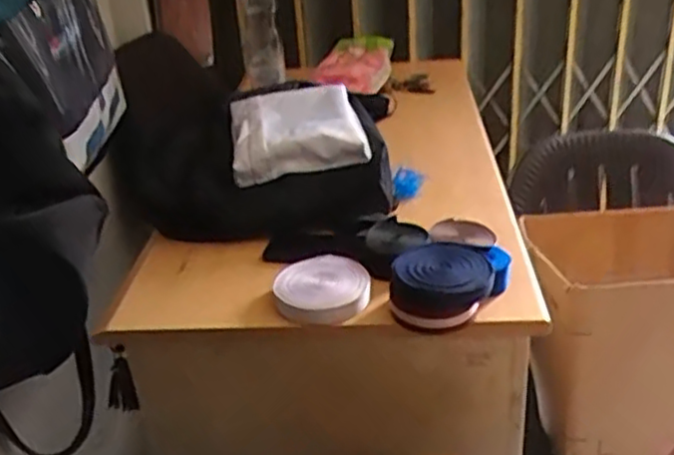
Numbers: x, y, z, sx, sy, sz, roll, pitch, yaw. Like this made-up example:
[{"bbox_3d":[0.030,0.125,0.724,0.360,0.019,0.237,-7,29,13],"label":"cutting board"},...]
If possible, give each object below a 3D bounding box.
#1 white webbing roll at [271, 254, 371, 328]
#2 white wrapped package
[{"bbox_3d":[-0.019,0.081,0.959,0.129,0.030,0.129,-4,28,2],"label":"white webbing roll"},{"bbox_3d":[-0.072,-0.167,1.206,0.218,0.066,0.236,-9,28,-8],"label":"white wrapped package"}]

